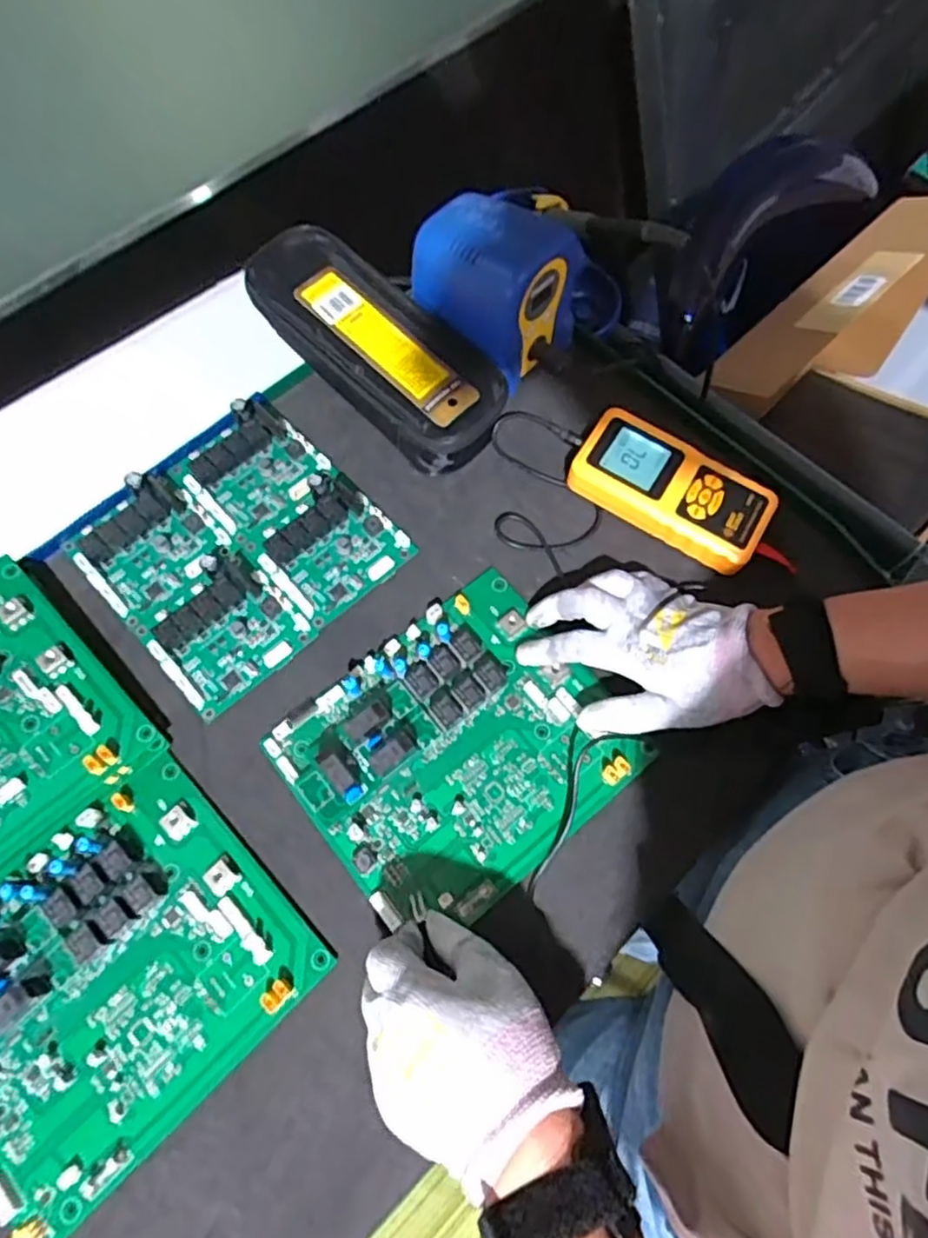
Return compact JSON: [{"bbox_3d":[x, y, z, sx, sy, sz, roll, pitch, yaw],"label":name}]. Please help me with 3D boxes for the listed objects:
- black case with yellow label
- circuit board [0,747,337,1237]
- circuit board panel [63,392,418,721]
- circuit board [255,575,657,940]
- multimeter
[{"bbox_3d":[-0.069,-0.213,0.527,0.234,0.044,0.096,43,76,14],"label":"black case with yellow label"},{"bbox_3d":[-0.208,0.206,0.389,0.201,0.029,0.172,-43,75,-13],"label":"circuit board"},{"bbox_3d":[-0.165,-0.057,0.494,0.190,0.022,0.187,-42,75,-13],"label":"circuit board panel"},{"bbox_3d":[-0.006,0.079,0.436,0.194,0.032,0.176,-37,74,-12],"label":"circuit board"},{"bbox_3d":[0.153,-0.097,0.498,0.139,0.025,0.072,30,73,11],"label":"multimeter"}]

